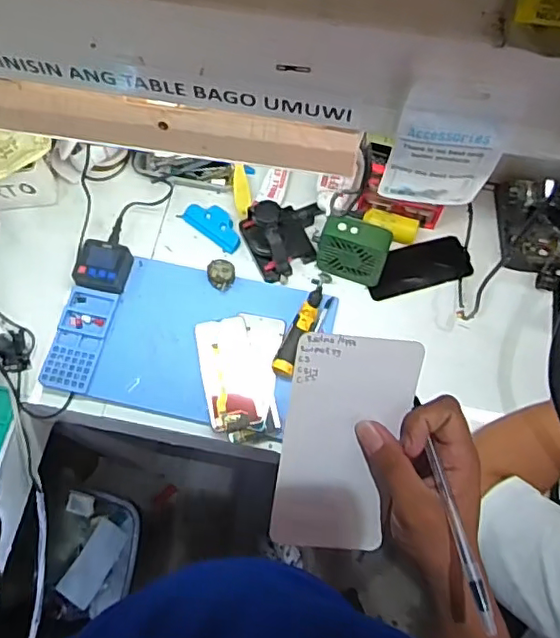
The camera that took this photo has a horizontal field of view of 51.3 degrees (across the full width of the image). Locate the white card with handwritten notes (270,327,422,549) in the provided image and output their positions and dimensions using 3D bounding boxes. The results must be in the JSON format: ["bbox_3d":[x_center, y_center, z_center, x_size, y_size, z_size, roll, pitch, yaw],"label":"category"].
[{"bbox_3d":[0.044,0.092,0.413,0.083,0.006,0.169,6,111,-7],"label":"white card with handwritten notes"}]

